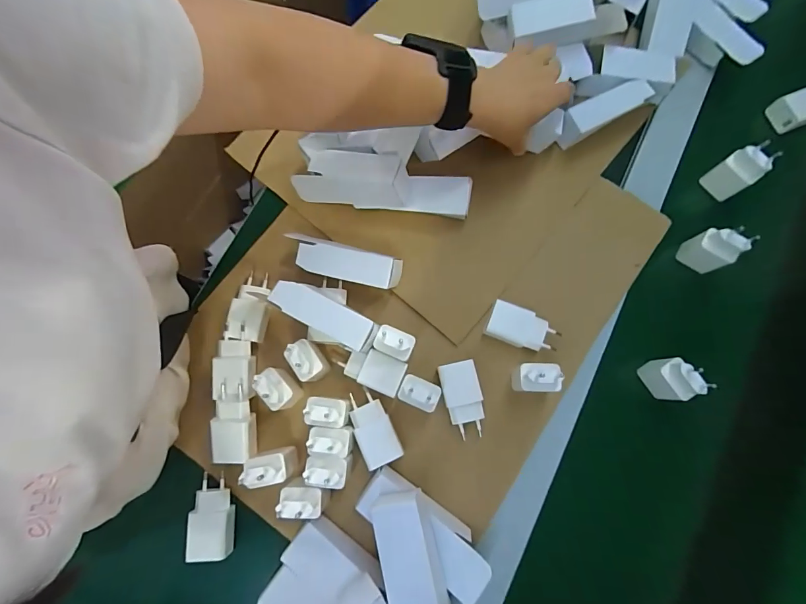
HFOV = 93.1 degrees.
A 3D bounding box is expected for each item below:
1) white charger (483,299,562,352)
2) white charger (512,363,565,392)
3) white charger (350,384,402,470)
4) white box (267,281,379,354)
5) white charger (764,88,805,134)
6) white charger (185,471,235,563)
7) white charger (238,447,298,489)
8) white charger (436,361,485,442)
[{"bbox_3d":[0.130,0.030,0.418,0.078,0.026,0.039,18,79,5],"label":"white charger"},{"bbox_3d":[0.136,0.077,0.388,0.036,0.067,0.028,0,78,2],"label":"white charger"},{"bbox_3d":[-0.031,0.131,0.401,0.038,0.023,0.076,-25,79,-3],"label":"white charger"},{"bbox_3d":[-0.079,0.015,0.391,0.109,0.033,0.034,28,80,7],"label":"white box"},{"bbox_3d":[0.515,-0.250,0.490,0.080,0.027,0.040,-23,78,-3],"label":"white charger"},{"bbox_3d":[-0.193,0.220,0.393,0.041,0.027,0.076,-2,78,1],"label":"white charger"},{"bbox_3d":[-0.128,0.163,0.376,0.040,0.065,0.028,-15,78,-1],"label":"white charger"},{"bbox_3d":[0.062,0.103,0.403,0.039,0.024,0.075,-11,78,-1],"label":"white charger"}]

